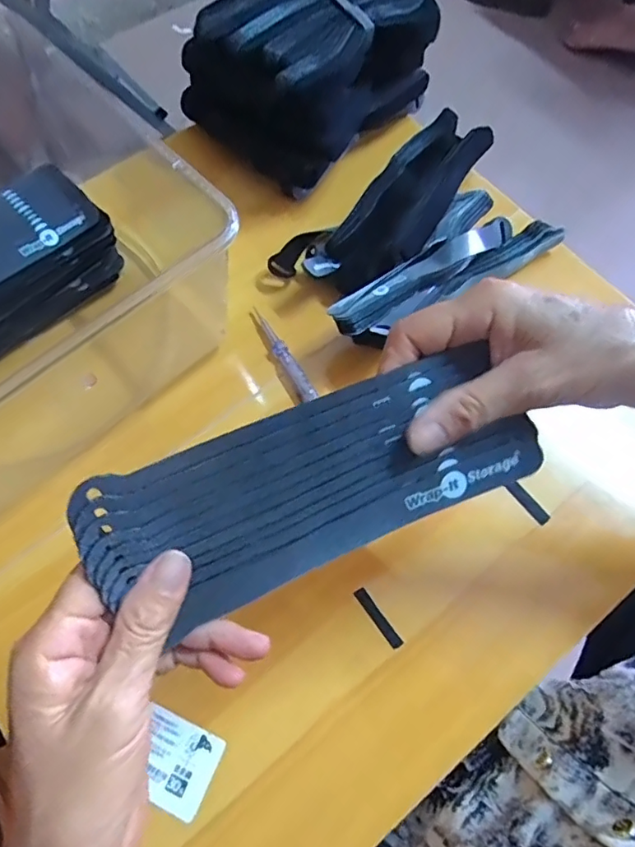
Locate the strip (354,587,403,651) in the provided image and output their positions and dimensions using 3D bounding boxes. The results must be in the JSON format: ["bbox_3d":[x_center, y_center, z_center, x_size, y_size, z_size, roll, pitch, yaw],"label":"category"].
[{"bbox_3d":[0.044,0.139,0.386,0.009,0.004,0.047,-34,73,-12],"label":"strip"}]

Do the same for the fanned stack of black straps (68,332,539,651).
[{"bbox_3d":[0.001,0.031,0.244,0.193,0.028,0.085,-24,93,-13],"label":"fanned stack of black straps"}]

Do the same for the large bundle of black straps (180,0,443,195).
[{"bbox_3d":[-0.003,-0.352,0.514,0.161,0.093,0.219,40,74,14],"label":"large bundle of black straps"}]

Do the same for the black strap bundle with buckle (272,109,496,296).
[{"bbox_3d":[0.078,-0.194,0.485,0.246,0.042,0.101,-40,74,-14],"label":"black strap bundle with buckle"}]

